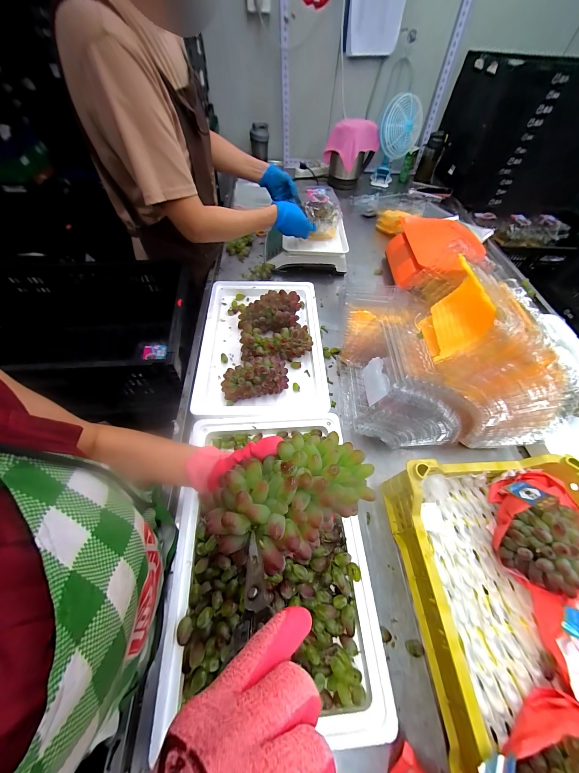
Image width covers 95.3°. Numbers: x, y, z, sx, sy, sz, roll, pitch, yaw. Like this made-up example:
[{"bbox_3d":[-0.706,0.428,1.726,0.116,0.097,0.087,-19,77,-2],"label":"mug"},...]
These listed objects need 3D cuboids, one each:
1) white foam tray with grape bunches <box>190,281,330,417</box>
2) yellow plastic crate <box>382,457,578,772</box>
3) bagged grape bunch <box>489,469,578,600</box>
[{"bbox_3d":[-0.072,-0.130,0.678,0.310,0.099,0.452,-2,57,-5],"label":"white foam tray with grape bunches"},{"bbox_3d":[0.348,0.363,0.348,0.293,0.127,0.500,-2,57,-6],"label":"yellow plastic crate"},{"bbox_3d":[0.403,0.225,0.420,0.113,0.094,0.172,21,58,10],"label":"bagged grape bunch"}]

